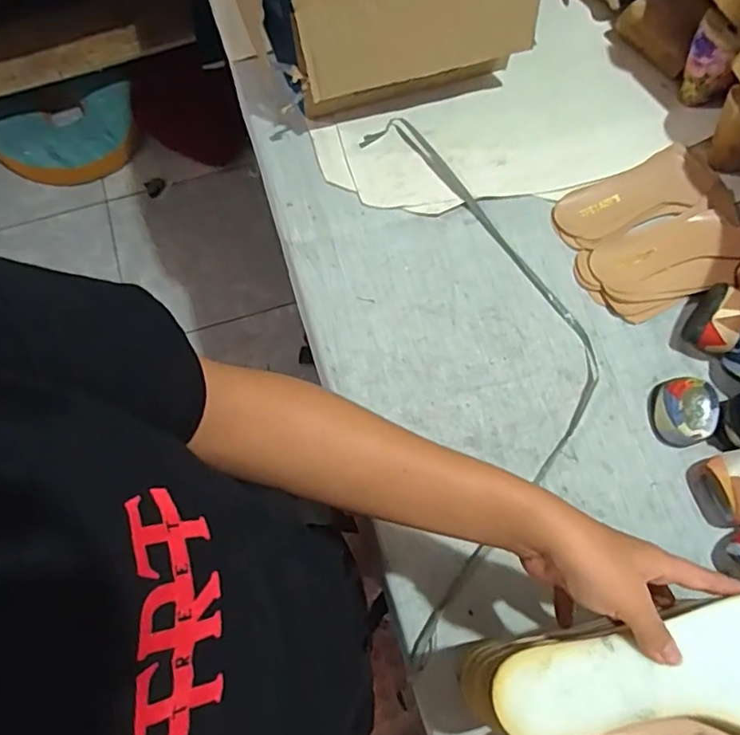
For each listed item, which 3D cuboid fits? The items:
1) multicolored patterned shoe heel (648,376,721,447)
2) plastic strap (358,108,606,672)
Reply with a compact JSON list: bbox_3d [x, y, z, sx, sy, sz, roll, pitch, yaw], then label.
[{"bbox_3d":[0.293,0.042,0.556,0.052,0.043,0.057,0,74,1],"label":"multicolored patterned shoe heel"},{"bbox_3d":[0.118,-0.012,0.588,0.207,0.016,0.542,-5,74,0],"label":"plastic strap"}]

